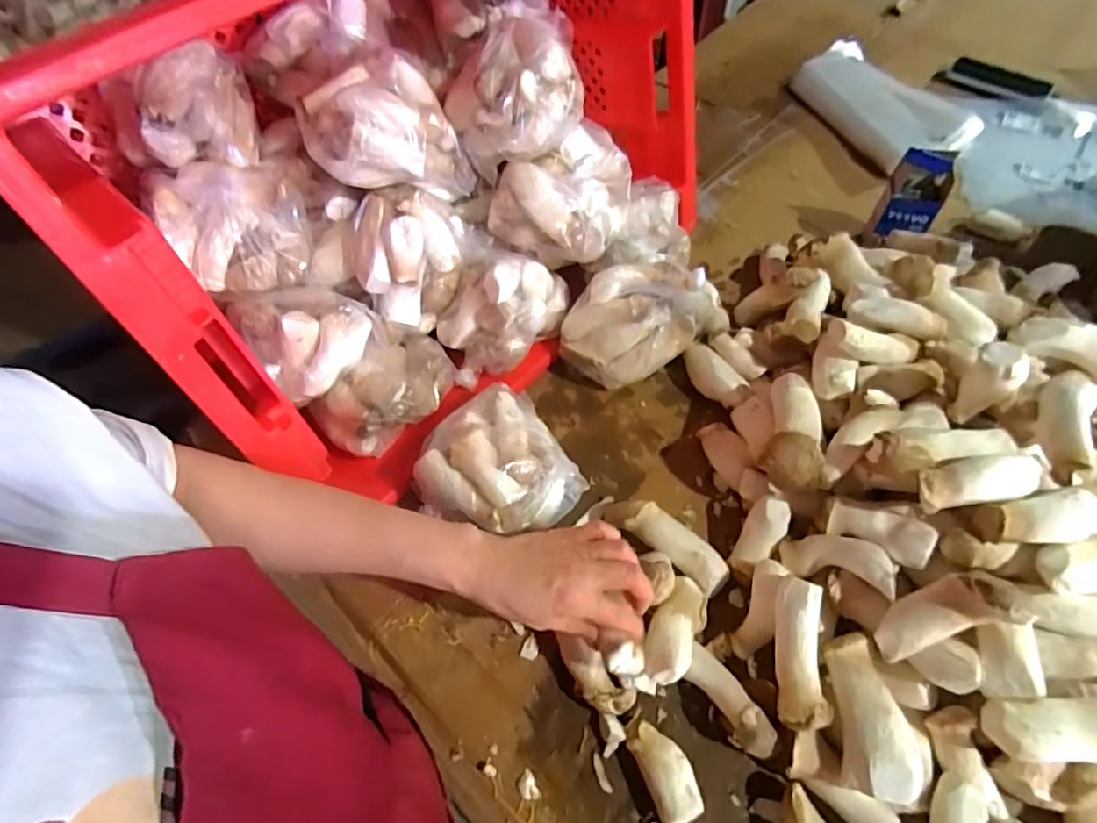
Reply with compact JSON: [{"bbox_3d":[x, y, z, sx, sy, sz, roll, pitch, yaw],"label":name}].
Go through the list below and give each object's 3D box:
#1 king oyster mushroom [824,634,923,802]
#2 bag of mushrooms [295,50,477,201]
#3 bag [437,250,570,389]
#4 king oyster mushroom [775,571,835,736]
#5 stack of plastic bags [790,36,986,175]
[{"bbox_3d":[0.242,0.228,0.438,0.044,0.035,0.108,0,55,2],"label":"king oyster mushroom"},{"bbox_3d":[-0.164,-0.274,0.587,0.144,0.116,0.102,-27,59,-16],"label":"bag of mushrooms"},{"bbox_3d":[-0.048,-0.110,0.652,0.153,0.109,0.101,-10,56,-5],"label":"bag"},{"bbox_3d":[0.198,0.187,0.456,0.033,0.025,0.109,7,56,6],"label":"king oyster mushroom"},{"bbox_3d":[0.553,-0.509,0.962,0.173,0.052,0.285,-21,57,-12],"label":"stack of plastic bags"}]

